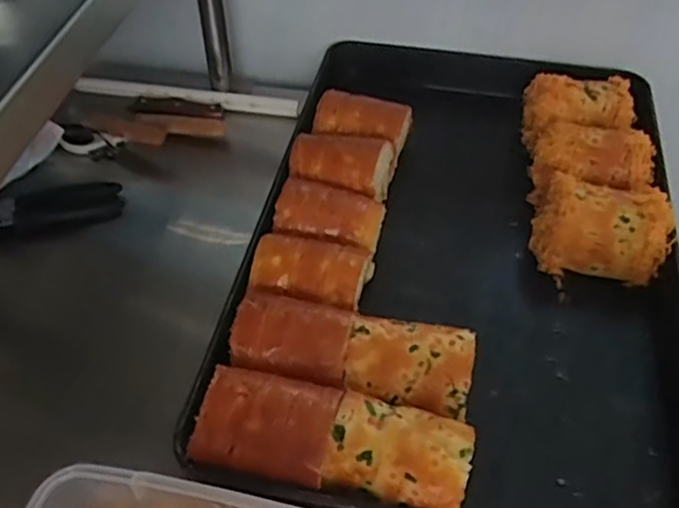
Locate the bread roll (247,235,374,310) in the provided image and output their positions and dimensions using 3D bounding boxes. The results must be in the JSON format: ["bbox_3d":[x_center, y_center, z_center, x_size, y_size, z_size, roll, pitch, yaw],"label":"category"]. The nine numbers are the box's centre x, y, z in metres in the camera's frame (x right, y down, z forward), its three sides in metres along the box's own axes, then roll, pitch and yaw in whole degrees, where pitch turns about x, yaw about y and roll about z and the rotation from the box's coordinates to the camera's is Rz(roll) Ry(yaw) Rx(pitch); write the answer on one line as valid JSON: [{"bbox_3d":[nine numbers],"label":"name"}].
[{"bbox_3d":[-0.026,0.020,0.610,0.103,0.060,0.078,10,50,9],"label":"bread roll"}]

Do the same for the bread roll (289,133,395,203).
[{"bbox_3d":[0.001,-0.089,0.705,0.102,0.060,0.089,13,51,11],"label":"bread roll"}]

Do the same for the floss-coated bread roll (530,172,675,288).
[{"bbox_3d":[0.258,-0.021,0.653,0.125,0.073,0.080,5,50,4],"label":"floss-coated bread roll"}]

